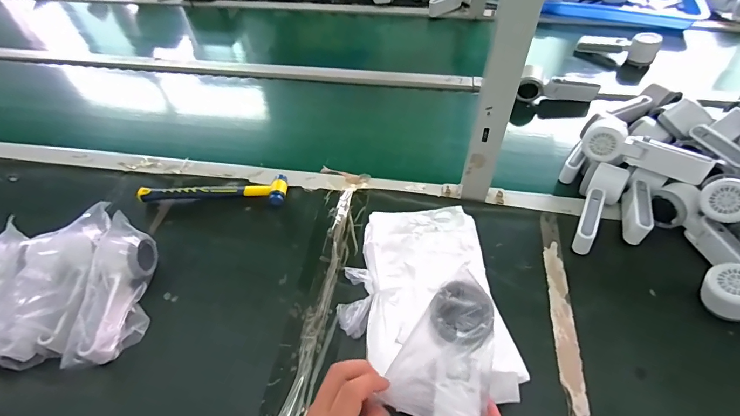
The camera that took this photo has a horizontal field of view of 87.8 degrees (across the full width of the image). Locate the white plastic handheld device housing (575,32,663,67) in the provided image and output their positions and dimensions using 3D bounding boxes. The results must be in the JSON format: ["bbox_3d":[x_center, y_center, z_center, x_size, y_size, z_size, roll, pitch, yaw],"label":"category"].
[{"bbox_3d":[0.580,-0.380,0.903,0.169,0.062,0.050,23,61,33],"label":"white plastic handheld device housing"}]

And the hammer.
[{"bbox_3d":[-0.262,-0.031,0.652,0.247,0.026,0.060,1,51,4],"label":"hammer"}]

